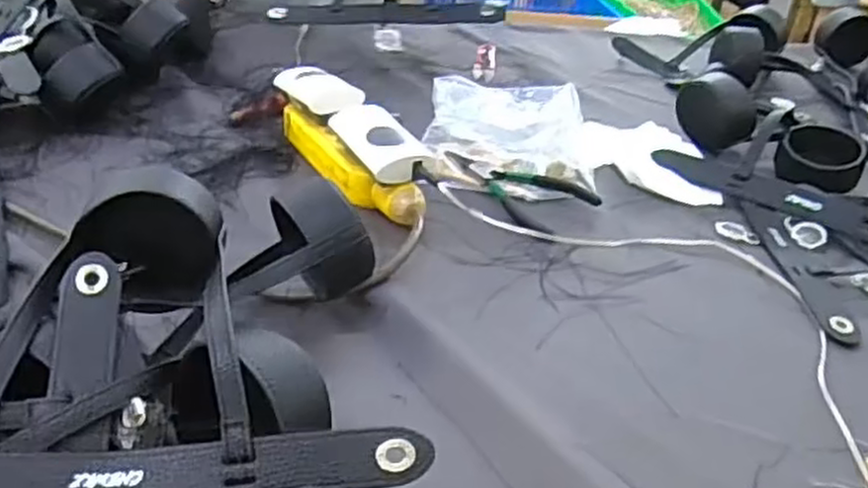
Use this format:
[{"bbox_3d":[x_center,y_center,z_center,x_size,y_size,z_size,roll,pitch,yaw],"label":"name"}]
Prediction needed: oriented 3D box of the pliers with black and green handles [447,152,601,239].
[{"bbox_3d":[0.065,-0.050,0.660,0.137,0.017,0.076,27,38,31],"label":"pliers with black and green handles"}]

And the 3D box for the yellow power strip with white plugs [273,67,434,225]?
[{"bbox_3d":[-0.074,-0.094,0.670,0.060,0.059,0.232,-14,37,-28],"label":"yellow power strip with white plugs"}]

